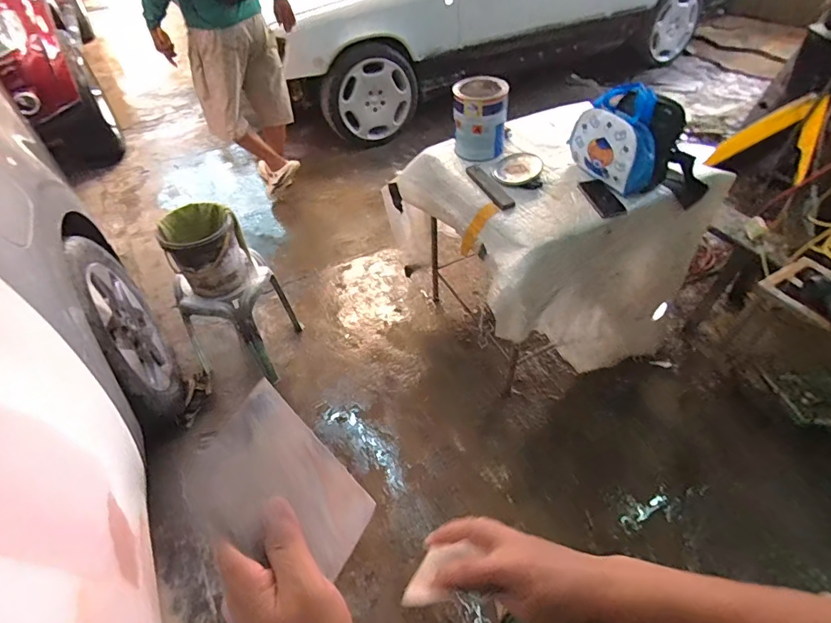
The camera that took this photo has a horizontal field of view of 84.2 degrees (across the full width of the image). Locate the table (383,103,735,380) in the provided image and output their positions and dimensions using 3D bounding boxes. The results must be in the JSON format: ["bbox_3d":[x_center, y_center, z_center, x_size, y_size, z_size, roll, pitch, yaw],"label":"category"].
[{"bbox_3d":[0.448,-0.211,1.710,0.860,0.731,0.769,-19,50,-13],"label":"table"}]

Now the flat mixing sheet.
[{"bbox_3d":[-0.089,0.129,0.324,0.006,0.139,0.097,-23,22,34],"label":"flat mixing sheet"}]

